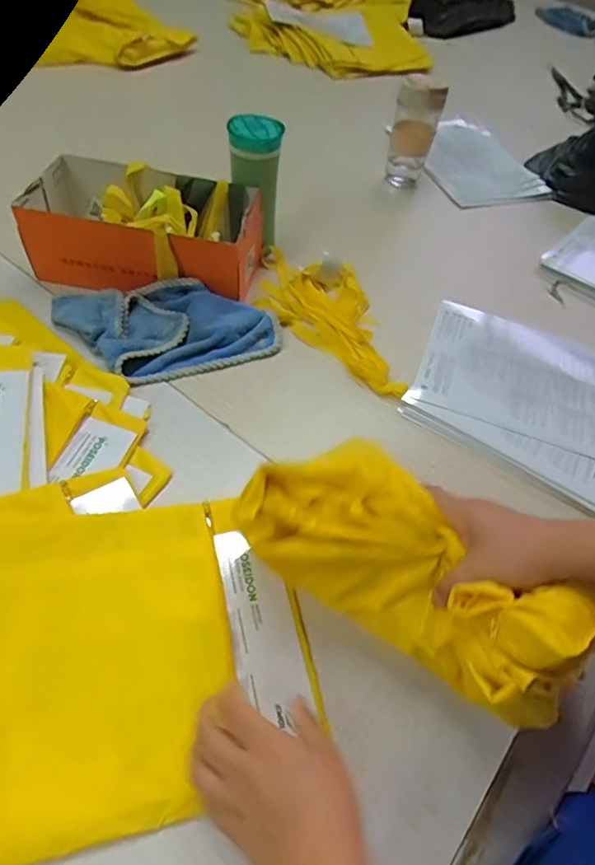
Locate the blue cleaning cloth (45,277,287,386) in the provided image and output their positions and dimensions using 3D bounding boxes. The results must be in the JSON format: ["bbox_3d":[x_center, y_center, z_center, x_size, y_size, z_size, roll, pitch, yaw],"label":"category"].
[{"bbox_3d":[-0.170,-0.144,0.697,0.280,0.044,0.157,-9,55,-12],"label":"blue cleaning cloth"}]

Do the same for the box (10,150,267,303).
[{"bbox_3d":[-0.216,-0.284,0.750,0.314,0.107,0.162,15,53,6],"label":"box"}]

